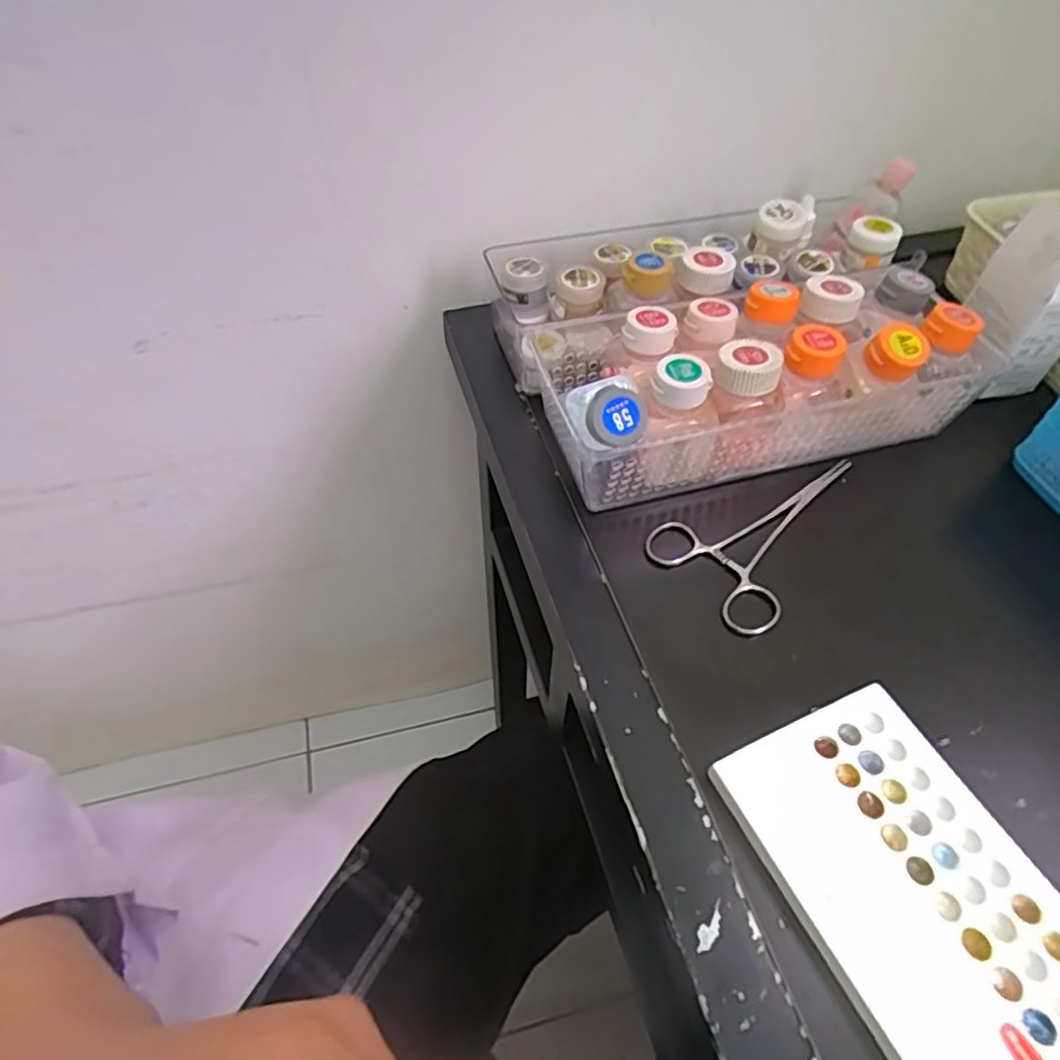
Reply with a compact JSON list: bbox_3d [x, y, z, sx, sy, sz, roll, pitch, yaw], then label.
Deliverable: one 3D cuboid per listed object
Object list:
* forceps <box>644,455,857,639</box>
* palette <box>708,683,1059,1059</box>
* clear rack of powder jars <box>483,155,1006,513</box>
[{"bbox_3d":[0.141,-0.004,0.384,0.143,0.009,0.081,-34,60,-25],"label":"forceps"},{"bbox_3d":[0.154,0.144,0.258,0.094,0.010,0.151,-20,55,-16],"label":"palette"},{"bbox_3d":[0.134,-0.136,0.441,0.285,0.084,0.215,-12,53,-11],"label":"clear rack of powder jars"}]

